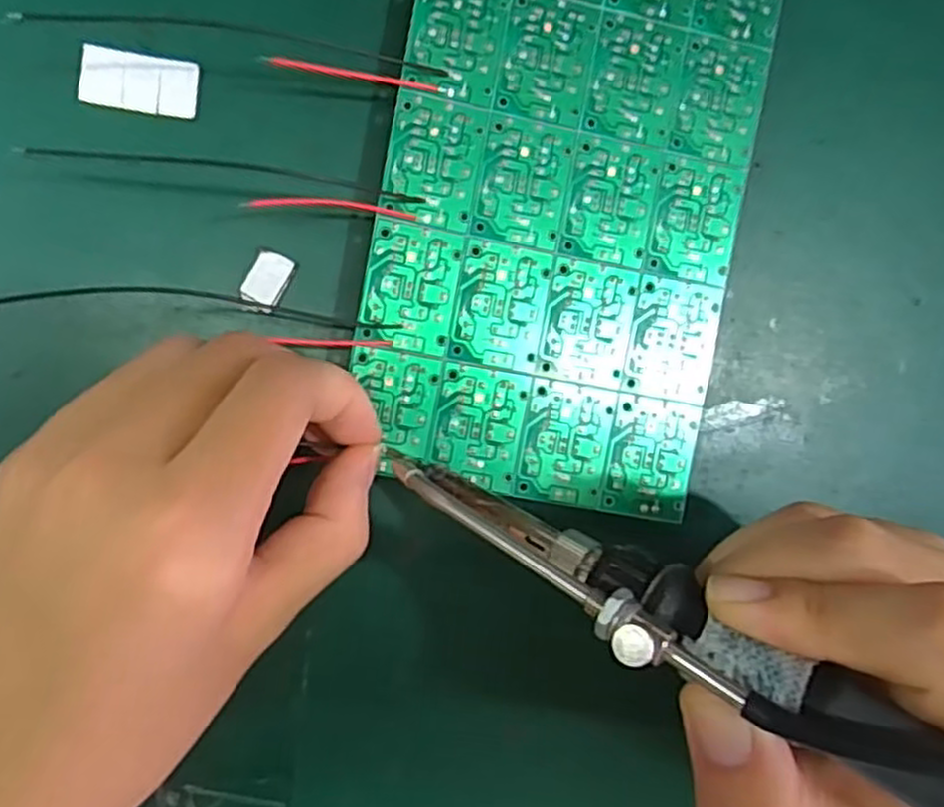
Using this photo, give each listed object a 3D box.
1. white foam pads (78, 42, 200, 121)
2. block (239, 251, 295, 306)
[{"bbox_3d":[-0.091,-0.089,0.210,0.030,0.004,0.016,7,92,-9],"label":"white foam pads"},{"bbox_3d":[-0.058,-0.036,0.219,0.010,0.005,0.015,26,88,-9],"label":"block"}]

